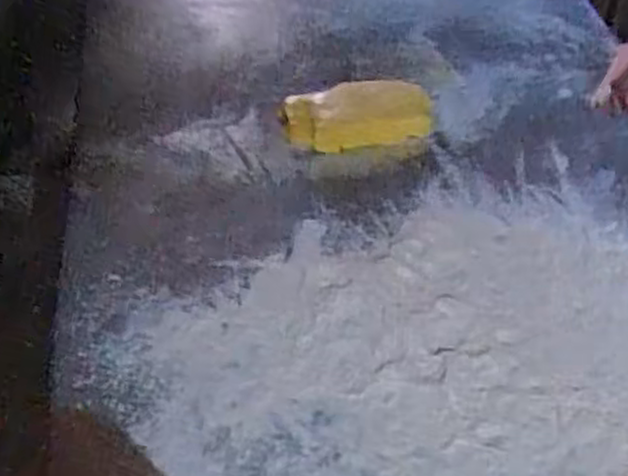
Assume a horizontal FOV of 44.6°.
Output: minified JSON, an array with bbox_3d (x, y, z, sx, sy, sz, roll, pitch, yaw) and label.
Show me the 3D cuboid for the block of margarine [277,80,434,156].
[{"bbox_3d":[0.043,-0.129,0.788,0.146,0.029,0.077,-6,47,-7],"label":"block of margarine"}]

